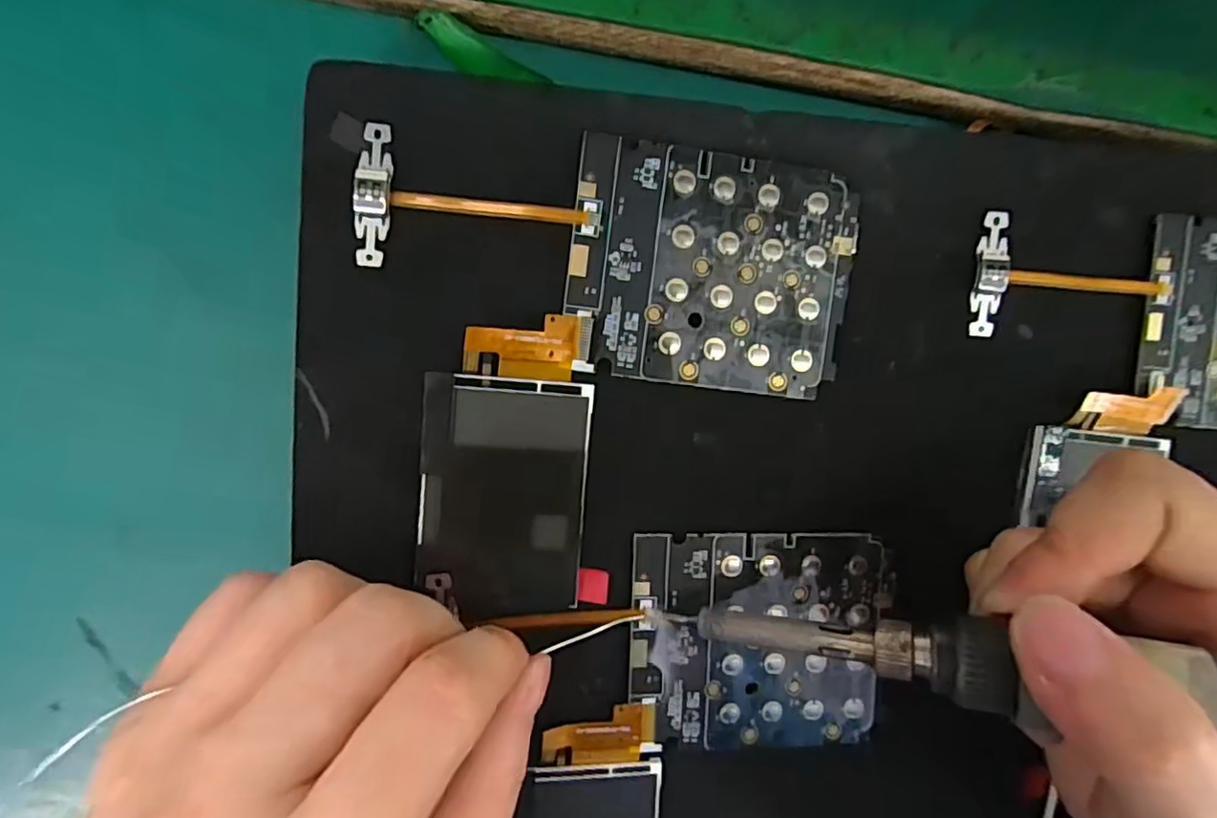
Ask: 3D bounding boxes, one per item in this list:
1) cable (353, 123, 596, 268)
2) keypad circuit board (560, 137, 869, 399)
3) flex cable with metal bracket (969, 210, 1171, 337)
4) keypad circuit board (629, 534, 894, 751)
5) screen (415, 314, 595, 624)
[{"bbox_3d":[-0.033,-0.052,0.160,0.058,0.004,0.035,4,93,-7],"label":"cable"},{"bbox_3d":[0.028,-0.037,0.169,0.075,0.004,0.061,6,92,-7],"label":"keypad circuit board"},{"bbox_3d":[0.135,-0.040,0.185,0.060,0.005,0.035,-3,93,-6],"label":"flex cable with metal bracket"},{"bbox_3d":[0.044,0.066,0.177,0.073,0.004,0.061,1,93,-7],"label":"keypad circuit board"},{"bbox_3d":[-0.027,0.015,0.165,0.042,0.004,0.078,5,93,-7],"label":"screen"}]

